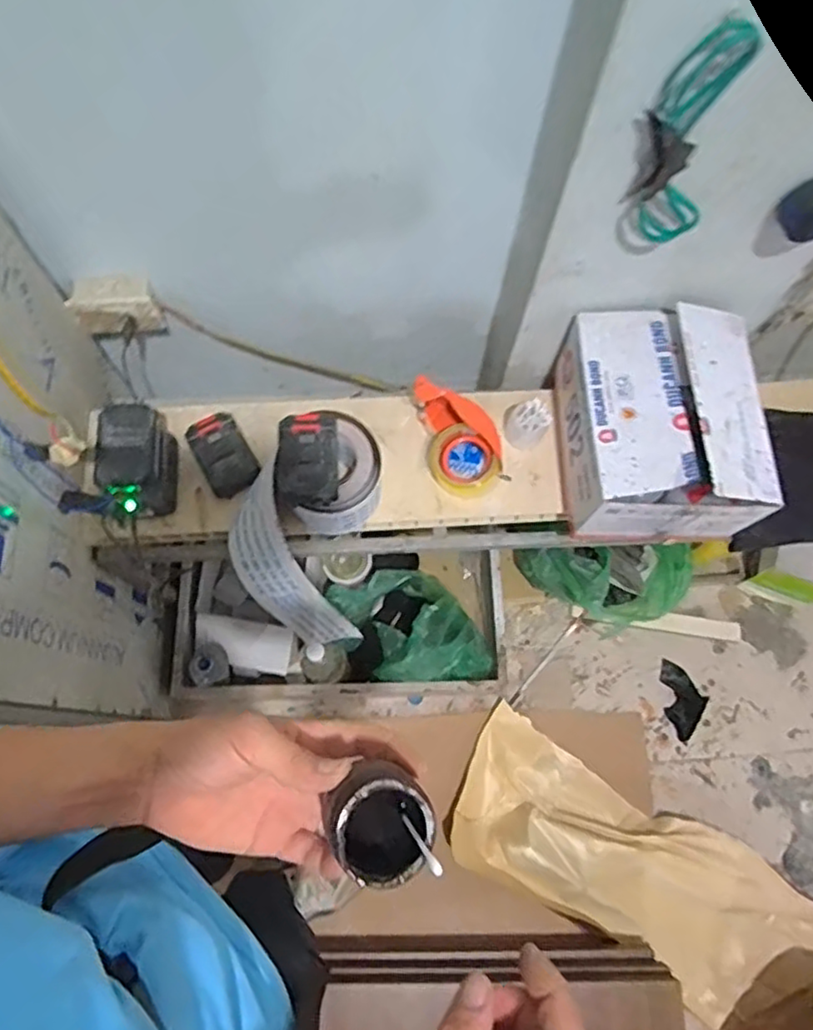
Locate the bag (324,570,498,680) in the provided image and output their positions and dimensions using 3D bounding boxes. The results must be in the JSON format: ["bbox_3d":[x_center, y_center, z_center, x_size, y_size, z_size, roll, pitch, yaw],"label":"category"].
[{"bbox_3d":[0.012,0.225,1.270,0.216,0.181,0.284,-28,74,-10],"label":"bag"}]

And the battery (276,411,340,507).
[{"bbox_3d":[-0.126,-0.073,0.840,0.077,0.042,0.115,-4,71,-2],"label":"battery"}]

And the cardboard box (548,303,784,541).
[{"bbox_3d":[0.338,-0.120,0.891,0.229,0.170,0.267,1,71,-1],"label":"cardboard box"}]

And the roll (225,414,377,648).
[{"bbox_3d":[-0.147,0.034,0.979,0.188,0.351,0.255,12,71,3],"label":"roll"}]

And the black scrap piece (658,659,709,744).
[{"bbox_3d":[0.567,0.385,1.388,0.107,0.010,0.137,-40,76,-13],"label":"black scrap piece"}]

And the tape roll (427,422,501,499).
[{"bbox_3d":[0.079,-0.073,0.941,0.082,0.050,0.097,-37,75,-13],"label":"tape roll"}]

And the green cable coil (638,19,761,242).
[{"bbox_3d":[0.274,-0.350,0.636,0.088,0.239,0.027,6,71,1],"label":"green cable coil"}]

